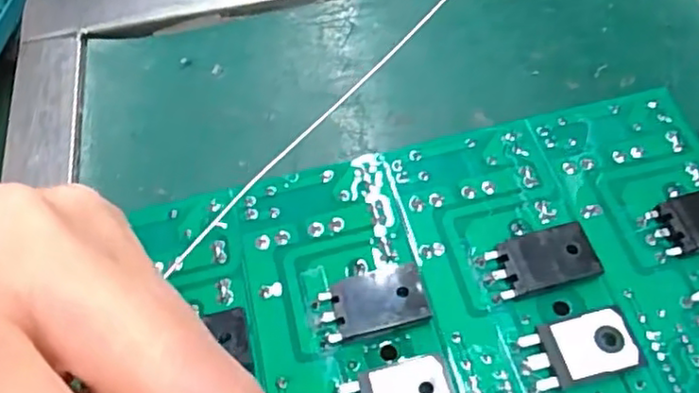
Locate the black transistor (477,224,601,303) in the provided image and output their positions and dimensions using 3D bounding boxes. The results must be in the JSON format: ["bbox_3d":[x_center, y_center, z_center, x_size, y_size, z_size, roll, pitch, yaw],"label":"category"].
[{"bbox_3d":[0.048,0.017,0.168,0.026,0.006,0.015,-15,56,-6],"label":"black transistor"}]

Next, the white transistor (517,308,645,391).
[{"bbox_3d":[0.054,0.036,0.156,0.025,0.005,0.014,-11,56,-4],"label":"white transistor"}]

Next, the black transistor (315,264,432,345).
[{"bbox_3d":[0.006,0.027,0.165,0.025,0.006,0.014,-10,56,-3],"label":"black transistor"}]

